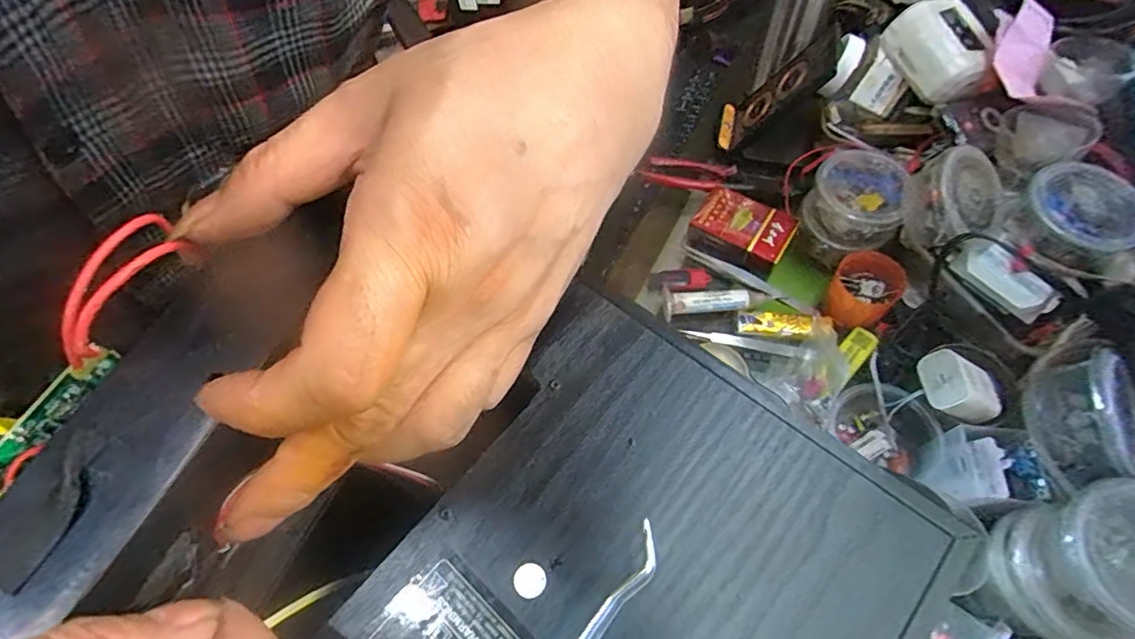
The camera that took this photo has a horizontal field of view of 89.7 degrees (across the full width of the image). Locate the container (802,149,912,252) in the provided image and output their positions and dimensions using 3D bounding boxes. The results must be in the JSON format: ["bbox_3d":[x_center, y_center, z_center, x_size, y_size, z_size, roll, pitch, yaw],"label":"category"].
[{"bbox_3d":[0.248,-0.103,0.490,0.078,0.056,0.088,29,67,18],"label":"container"}]

